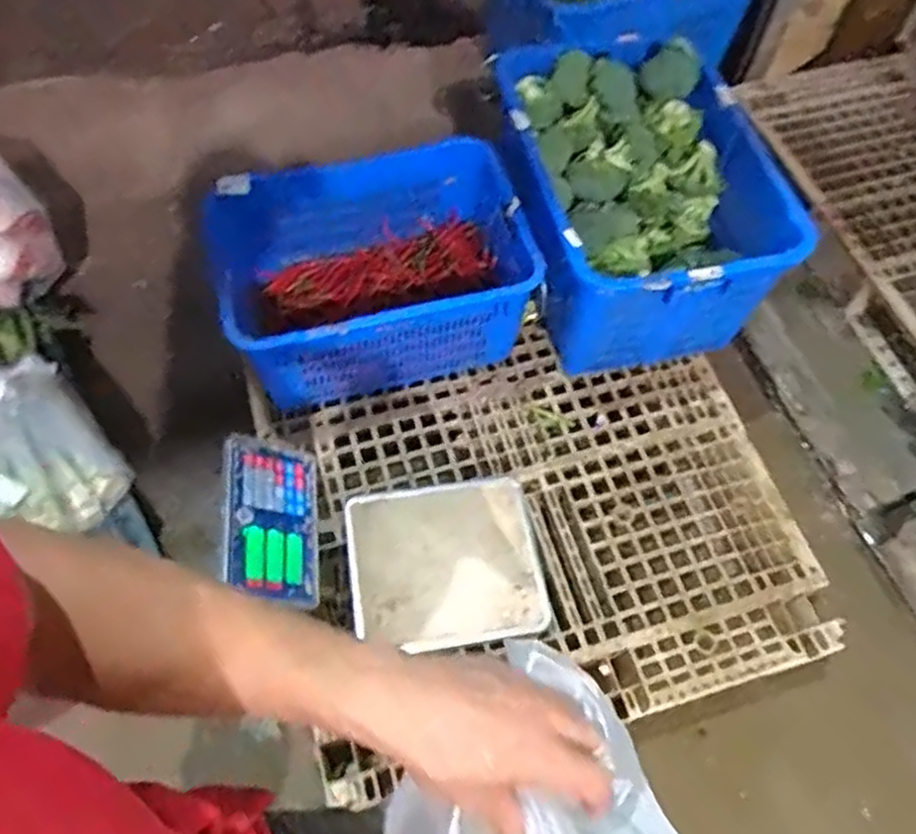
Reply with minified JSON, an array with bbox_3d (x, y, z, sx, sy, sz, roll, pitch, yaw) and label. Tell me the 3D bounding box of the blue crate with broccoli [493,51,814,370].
[{"bbox_3d":[0.381,-0.494,1.611,0.552,0.348,0.710,-7,62,-6],"label":"blue crate with broccoli"}]

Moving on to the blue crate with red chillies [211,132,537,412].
[{"bbox_3d":[-0.191,-0.306,1.572,0.627,0.298,0.440,-14,63,-10],"label":"blue crate with red chillies"}]

